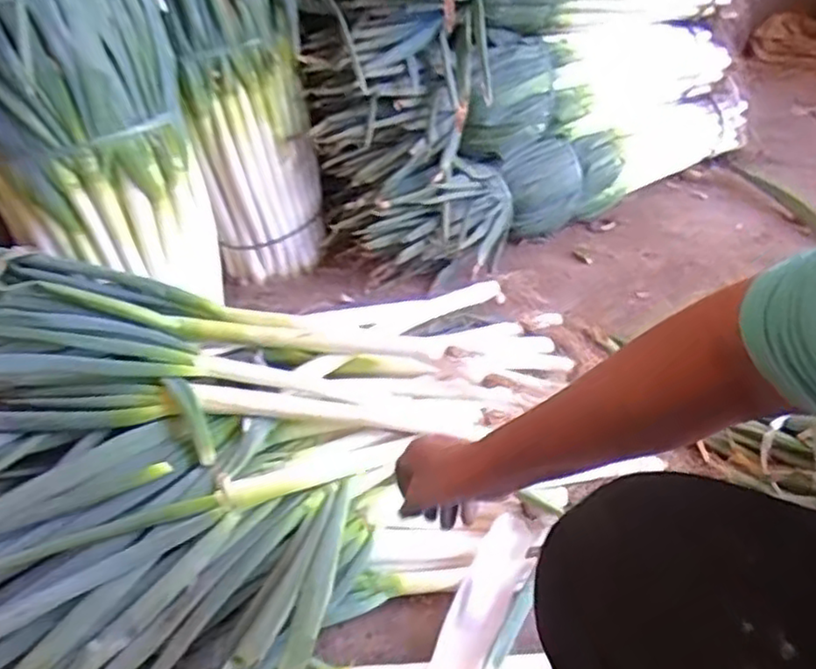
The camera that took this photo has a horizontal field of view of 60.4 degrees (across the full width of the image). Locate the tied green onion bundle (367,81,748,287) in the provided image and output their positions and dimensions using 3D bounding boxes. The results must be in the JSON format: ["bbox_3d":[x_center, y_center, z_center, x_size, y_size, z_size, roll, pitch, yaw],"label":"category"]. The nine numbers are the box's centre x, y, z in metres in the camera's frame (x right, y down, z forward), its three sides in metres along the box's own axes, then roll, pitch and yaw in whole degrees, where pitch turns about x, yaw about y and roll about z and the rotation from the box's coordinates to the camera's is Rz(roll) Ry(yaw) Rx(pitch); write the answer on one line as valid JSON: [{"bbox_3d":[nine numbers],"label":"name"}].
[{"bbox_3d":[0.316,-0.297,1.323,0.831,0.156,0.128,-23,40,-20],"label":"tied green onion bundle"}]

